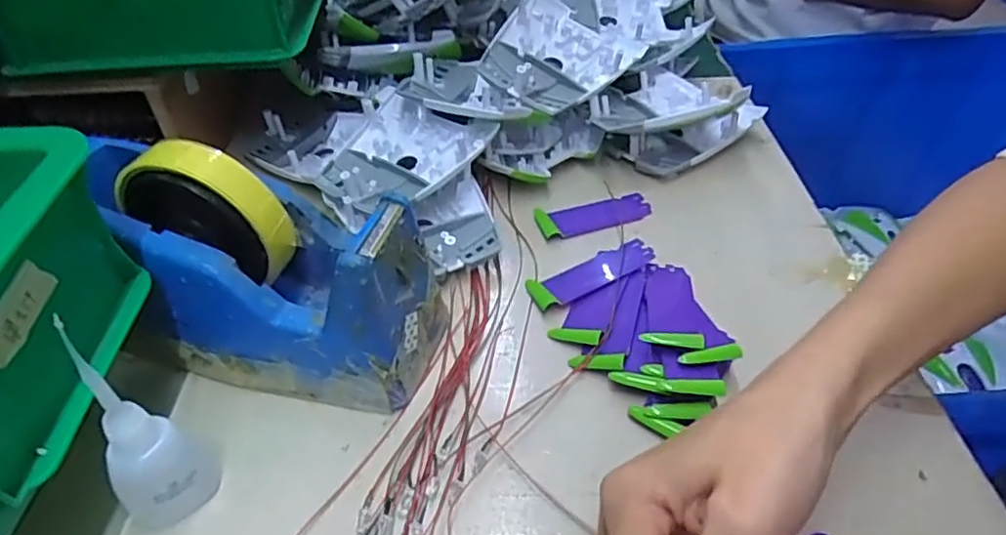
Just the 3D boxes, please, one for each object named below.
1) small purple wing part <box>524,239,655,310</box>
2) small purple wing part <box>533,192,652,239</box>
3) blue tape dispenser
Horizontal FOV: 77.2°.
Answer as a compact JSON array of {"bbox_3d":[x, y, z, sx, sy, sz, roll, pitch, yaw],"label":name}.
[{"bbox_3d":[0.053,0.002,0.380,0.079,0.008,0.027,-19,46,-18],"label":"small purple wing part"},{"bbox_3d":[0.062,-0.038,0.434,0.080,0.004,0.031,-10,44,-10],"label":"small purple wing part"},{"bbox_3d":[-0.131,-0.003,0.320,0.188,0.105,0.077,10,45,12],"label":"blue tape dispenser"}]

